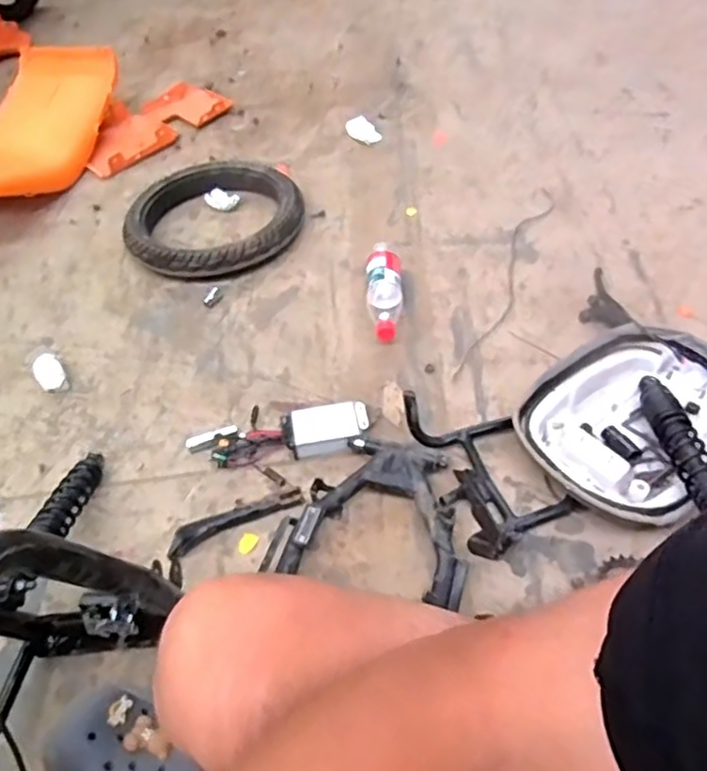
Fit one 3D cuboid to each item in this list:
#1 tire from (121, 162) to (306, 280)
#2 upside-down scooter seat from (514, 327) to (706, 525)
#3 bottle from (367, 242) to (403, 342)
[{"bbox_3d":[-0.262,-0.335,1.306,0.288,0.085,0.364,31,58,27],"label":"tire"},{"bbox_3d":[0.401,0.044,0.921,0.352,0.081,0.265,-36,56,-24],"label":"upside-down scooter seat"},{"bbox_3d":[0.055,-0.170,1.145,0.064,0.061,0.231,-1,49,3],"label":"bottle"}]

